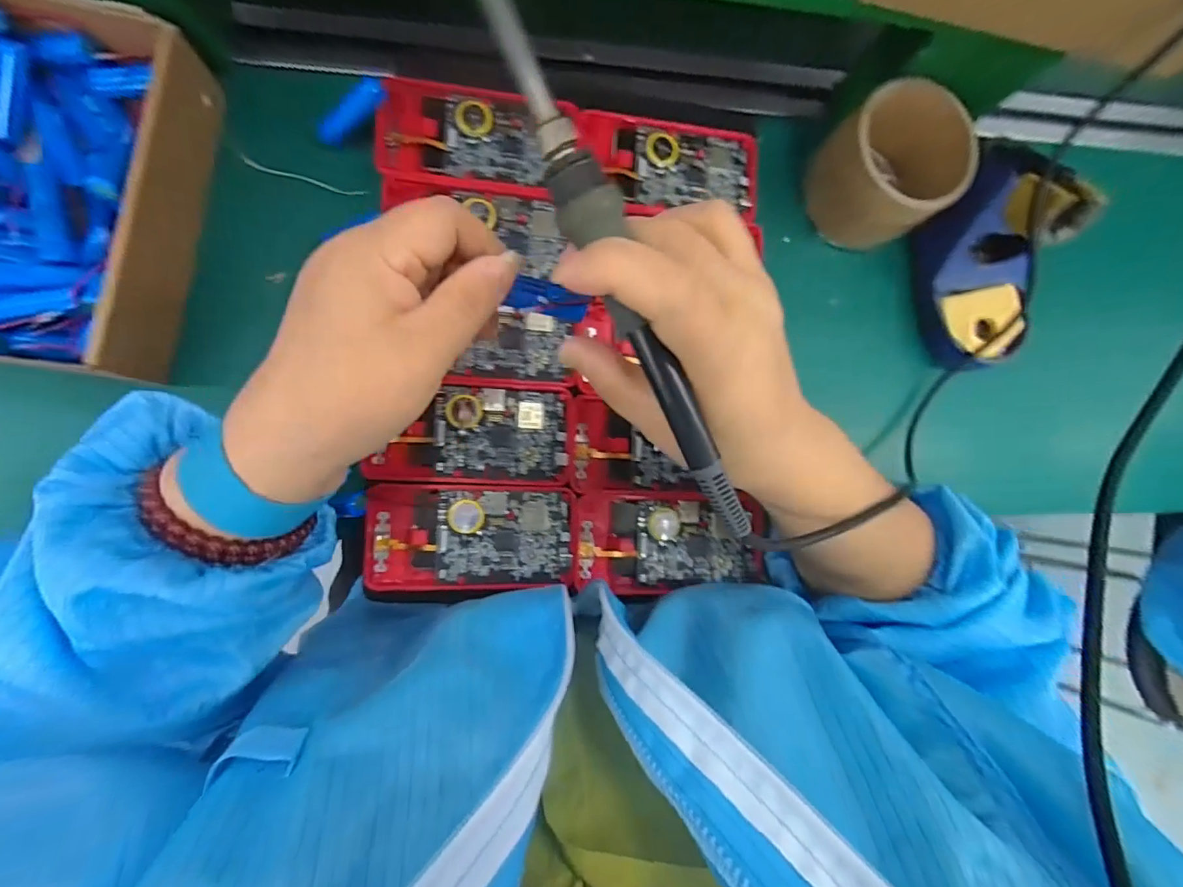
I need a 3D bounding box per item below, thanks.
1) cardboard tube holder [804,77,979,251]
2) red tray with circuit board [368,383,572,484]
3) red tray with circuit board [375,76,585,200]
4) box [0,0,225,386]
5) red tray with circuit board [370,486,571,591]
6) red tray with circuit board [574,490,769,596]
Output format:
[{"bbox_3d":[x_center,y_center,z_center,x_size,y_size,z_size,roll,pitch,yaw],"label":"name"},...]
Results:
[{"bbox_3d":[0.201,-0.188,0.342,0.079,0.066,0.075,0,87,-8],"label":"cardboard tube holder"},{"bbox_3d":[-0.072,-0.006,0.310,0.118,0.009,0.058,2,86,-8],"label":"red tray with circuit board"},{"bbox_3d":[-0.070,-0.194,0.318,0.124,0.013,0.064,3,86,-8],"label":"red tray with circuit board"},{"bbox_3d":[-0.333,-0.143,0.266,0.205,0.049,0.196,10,85,-8],"label":"box"},{"bbox_3d":[-0.071,0.057,0.303,0.122,0.009,0.062,1,87,-8],"label":"red tray with circuit board"},{"bbox_3d":[0.052,0.064,0.324,0.123,0.008,0.063,1,87,-8],"label":"red tray with circuit board"}]

